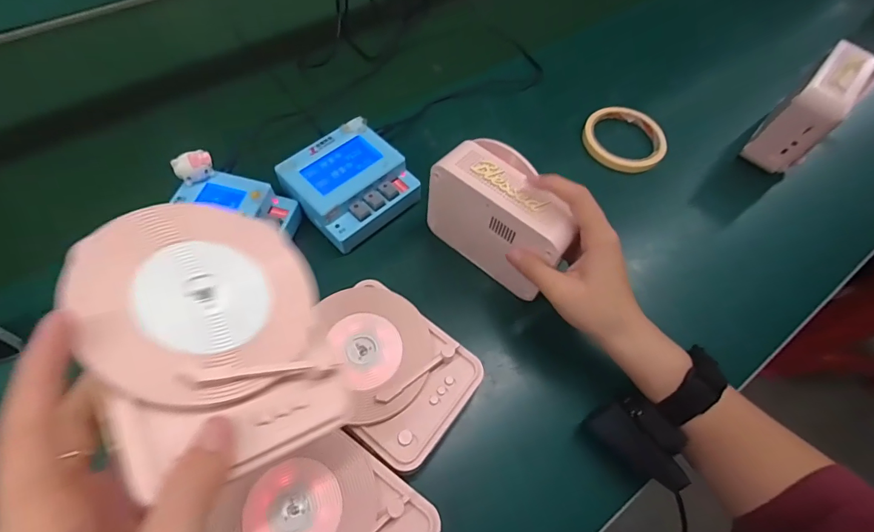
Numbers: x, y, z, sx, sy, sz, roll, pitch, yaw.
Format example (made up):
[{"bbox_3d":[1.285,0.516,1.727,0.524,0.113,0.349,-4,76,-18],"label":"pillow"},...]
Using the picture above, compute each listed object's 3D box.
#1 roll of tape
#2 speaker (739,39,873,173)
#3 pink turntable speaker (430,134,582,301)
[{"bbox_3d":[0.217,-0.149,0.488,0.093,0.018,0.092,1,60,-2],"label":"roll of tape"},{"bbox_3d":[0.409,-0.171,0.458,0.107,0.099,0.053,-37,68,-21],"label":"speaker"},{"bbox_3d":[0.055,-0.039,0.370,0.124,0.100,0.058,38,65,17],"label":"pink turntable speaker"}]

